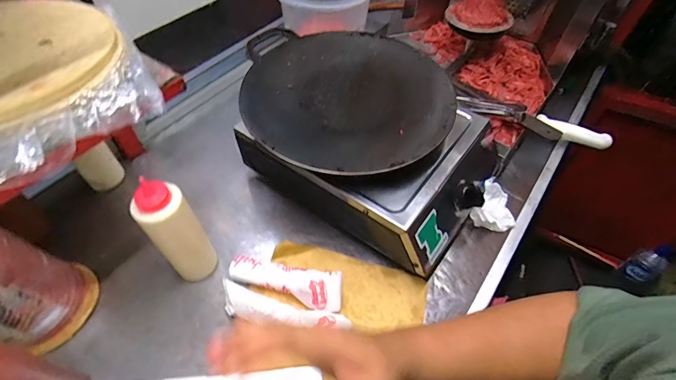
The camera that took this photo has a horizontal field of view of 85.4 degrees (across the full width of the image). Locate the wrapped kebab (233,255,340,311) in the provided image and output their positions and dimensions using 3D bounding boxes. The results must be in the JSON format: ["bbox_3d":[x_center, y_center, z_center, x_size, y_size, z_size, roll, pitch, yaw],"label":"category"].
[{"bbox_3d":[-0.077,0.131,0.535,0.172,0.042,0.049,13,51,9],"label":"wrapped kebab"}]

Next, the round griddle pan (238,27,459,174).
[{"bbox_3d":[0.021,-0.159,0.582,0.331,0.041,0.316,0,53,-1],"label":"round griddle pan"}]

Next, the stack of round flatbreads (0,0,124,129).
[{"bbox_3d":[-0.346,-0.147,0.379,0.230,0.017,0.198,27,57,19],"label":"stack of round flatbreads"}]

